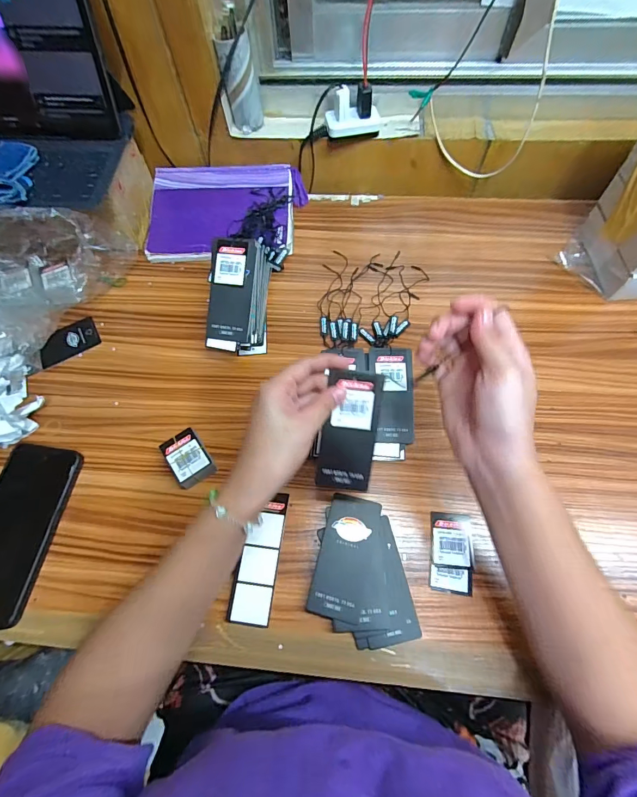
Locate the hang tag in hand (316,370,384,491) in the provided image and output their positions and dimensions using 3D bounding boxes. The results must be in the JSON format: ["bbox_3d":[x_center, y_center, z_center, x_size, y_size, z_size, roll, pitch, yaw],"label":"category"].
[{"bbox_3d":[0.027,0.029,0.340,0.047,0.004,0.104,8,99,2],"label":"hang tag in hand"}]

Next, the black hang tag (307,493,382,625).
[{"bbox_3d":[0.027,0.149,0.365,0.049,0.006,0.108,12,66,10],"label":"black hang tag"}]

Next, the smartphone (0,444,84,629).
[{"bbox_3d":[-0.305,0.132,0.388,0.079,0.015,0.169,5,66,4],"label":"smartphone"}]

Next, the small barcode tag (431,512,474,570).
[{"bbox_3d":[0.132,0.138,0.379,0.038,0.004,0.051,4,66,4],"label":"small barcode tag"}]

